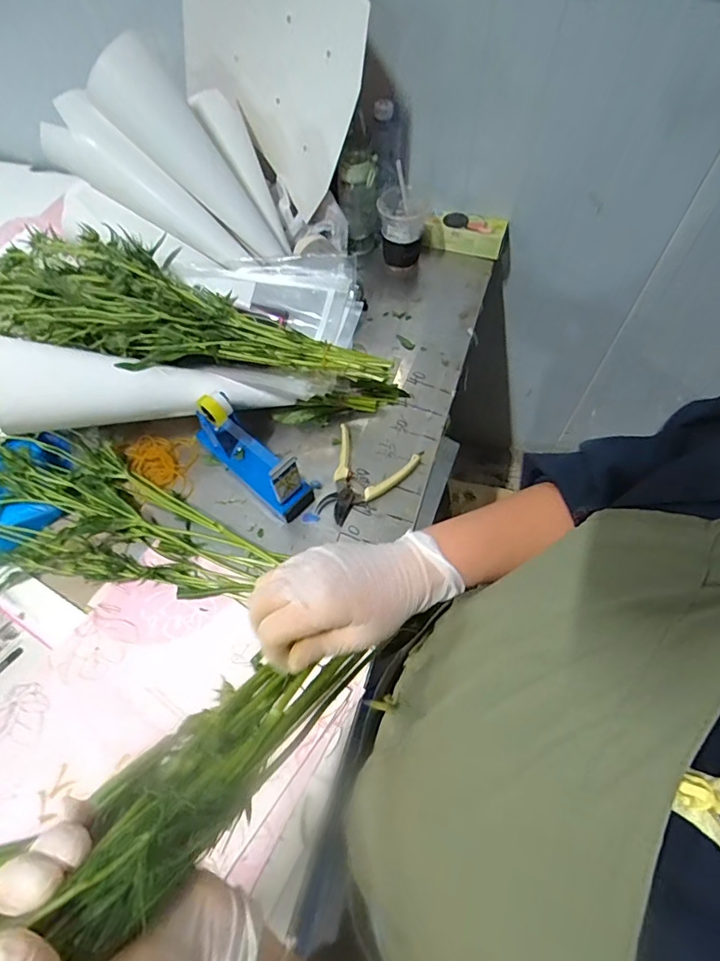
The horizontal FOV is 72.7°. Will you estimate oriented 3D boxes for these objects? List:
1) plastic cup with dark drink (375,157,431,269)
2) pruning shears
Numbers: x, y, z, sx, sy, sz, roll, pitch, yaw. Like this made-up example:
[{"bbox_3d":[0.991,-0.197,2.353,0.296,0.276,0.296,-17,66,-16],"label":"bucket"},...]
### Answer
[{"bbox_3d":[0.076,-0.467,0.856,0.084,0.177,0.089,-1,61,2],"label":"plastic cup with dark drink"},{"bbox_3d":[0.009,-0.002,0.716,0.126,0.017,0.145,17,63,12],"label":"pruning shears"}]

